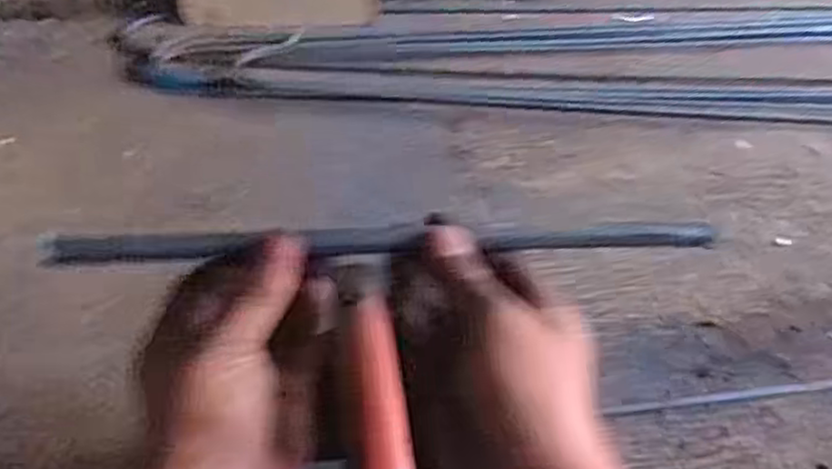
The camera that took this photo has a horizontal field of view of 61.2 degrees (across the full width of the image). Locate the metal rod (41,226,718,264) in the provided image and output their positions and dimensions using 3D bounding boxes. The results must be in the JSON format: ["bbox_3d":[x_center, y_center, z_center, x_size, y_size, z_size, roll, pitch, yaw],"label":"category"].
[{"bbox_3d":[-0.009,0.003,0.310,0.287,0.015,0.016,-1,40,-4],"label":"metal rod"}]

